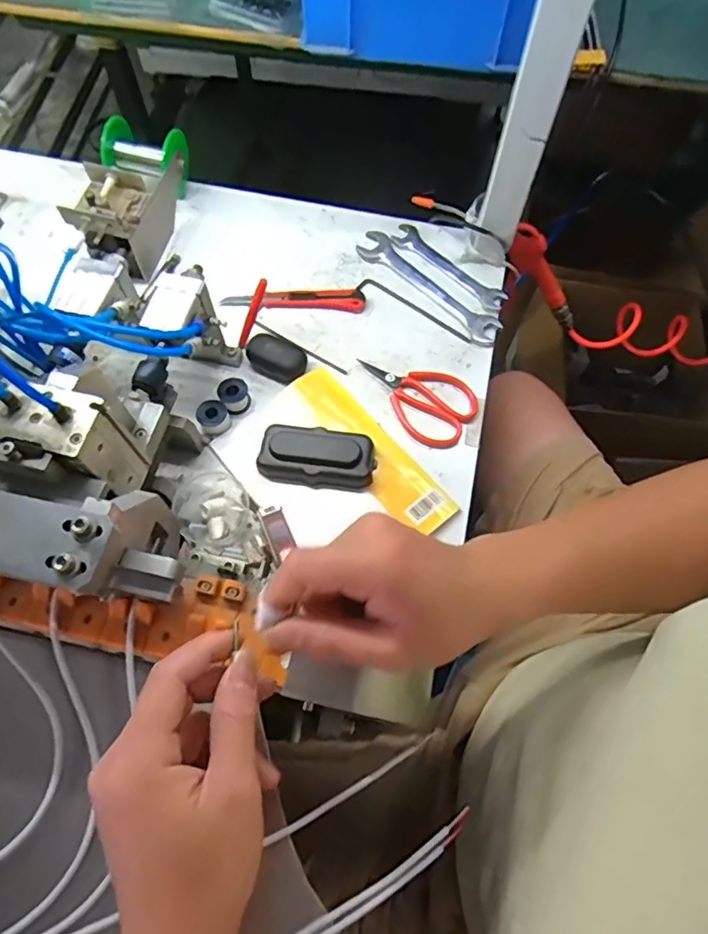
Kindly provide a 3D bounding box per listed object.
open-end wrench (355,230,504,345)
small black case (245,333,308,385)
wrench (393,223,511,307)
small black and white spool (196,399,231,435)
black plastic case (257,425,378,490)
[{"bbox_3d":[0.081,-0.206,0.624,0.039,0.008,0.196,-42,73,-18],"label":"open-end wrench"},{"bbox_3d":[-0.081,-0.113,0.573,0.062,0.032,0.035,28,68,11],"label":"small black case"},{"bbox_3d":[0.110,-0.232,0.638,0.032,0.009,0.157,-40,72,-17],"label":"wrench"},{"bbox_3d":[-0.137,-0.050,0.543,0.029,0.020,0.029,0,65,-1],"label":"small black and white spool"},{"bbox_3d":[-0.035,-0.009,0.526,0.105,0.033,0.049,4,65,1],"label":"black plastic case"}]

